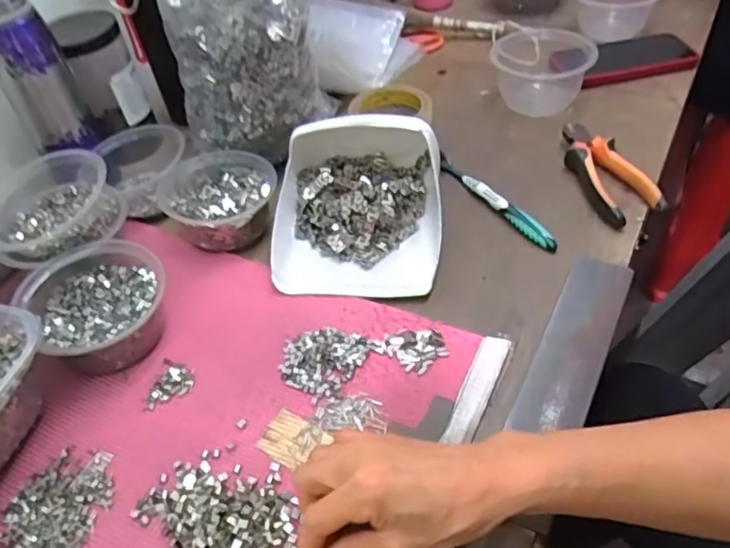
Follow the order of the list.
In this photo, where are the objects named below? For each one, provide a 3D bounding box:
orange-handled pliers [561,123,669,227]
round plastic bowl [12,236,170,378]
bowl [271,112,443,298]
[{"bbox_3d":[0.238,-0.105,0.609,0.054,0.030,0.148,-16,46,-7],"label":"orange-handled pliers"},{"bbox_3d":[-0.219,0.027,0.504,0.103,0.062,0.106,-4,45,5],"label":"round plastic bowl"},{"bbox_3d":[-0.009,-0.073,0.563,0.156,0.083,0.178,0,47,9],"label":"bowl"}]

